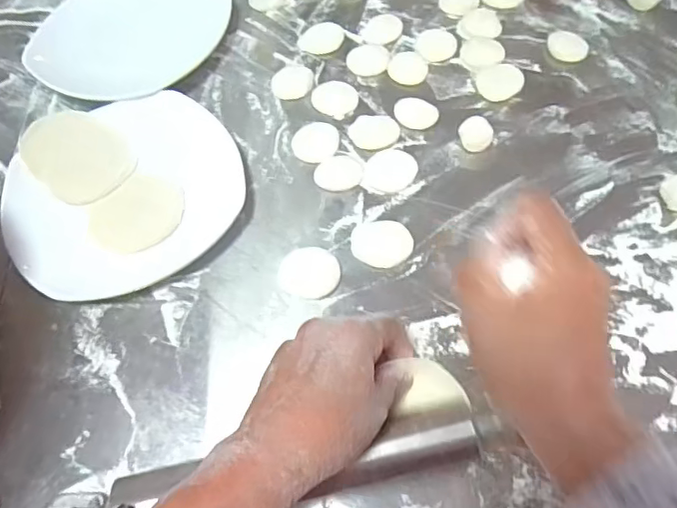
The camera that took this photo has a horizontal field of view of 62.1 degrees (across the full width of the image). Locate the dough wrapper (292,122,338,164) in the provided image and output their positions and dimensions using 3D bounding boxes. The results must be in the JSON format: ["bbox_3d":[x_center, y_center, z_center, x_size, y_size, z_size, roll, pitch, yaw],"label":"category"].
[{"bbox_3d":[-0.019,-0.093,0.467,0.038,0.005,0.039,-2,60,3],"label":"dough wrapper"}]

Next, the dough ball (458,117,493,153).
[{"bbox_3d":[0.110,-0.095,0.451,0.025,0.019,0.023,-2,60,3],"label":"dough ball"}]

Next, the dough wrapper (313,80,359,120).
[{"bbox_3d":[-0.003,-0.138,0.493,0.042,0.004,0.037,40,70,23],"label":"dough wrapper"}]

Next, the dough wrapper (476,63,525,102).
[{"bbox_3d":[0.141,-0.150,0.488,0.037,0.004,0.044,30,66,20],"label":"dough wrapper"}]

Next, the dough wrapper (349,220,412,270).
[{"bbox_3d":[0.032,-0.008,0.413,0.044,0.004,0.041,-2,60,3],"label":"dough wrapper"}]

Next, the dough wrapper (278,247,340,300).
[{"bbox_3d":[-0.021,0.013,0.405,0.044,0.004,0.040,-2,60,3],"label":"dough wrapper"}]

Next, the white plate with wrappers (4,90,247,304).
[{"bbox_3d":[-0.168,-0.051,0.446,0.175,0.021,0.173,-2,60,3],"label":"white plate with wrappers"}]

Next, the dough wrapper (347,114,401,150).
[{"bbox_3d":[0.030,-0.104,0.469,0.041,0.004,0.039,-2,60,3],"label":"dough wrapper"}]

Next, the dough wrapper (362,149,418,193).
[{"bbox_3d":[0.041,-0.068,0.448,0.040,0.004,0.042,6,60,8],"label":"dough wrapper"}]

